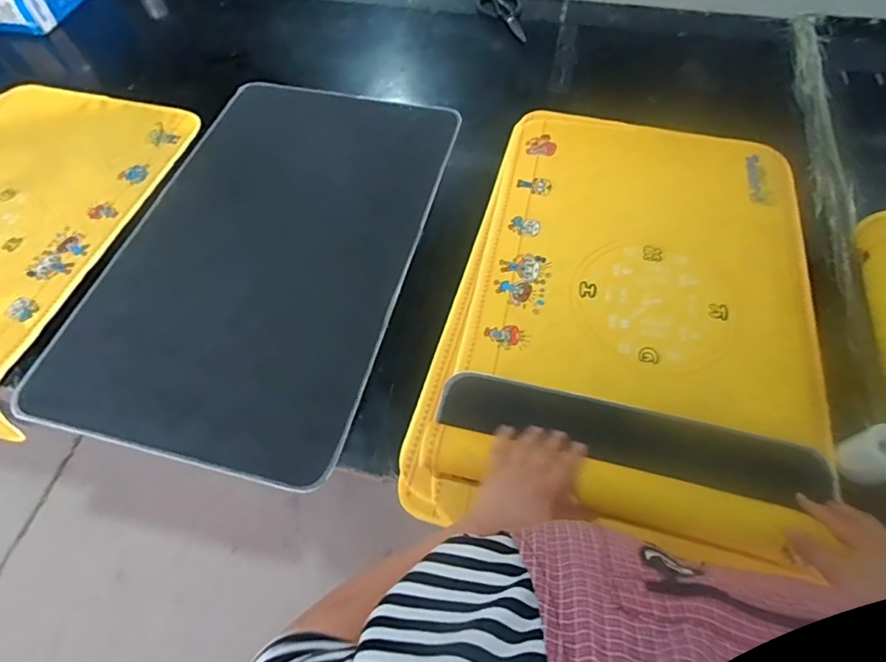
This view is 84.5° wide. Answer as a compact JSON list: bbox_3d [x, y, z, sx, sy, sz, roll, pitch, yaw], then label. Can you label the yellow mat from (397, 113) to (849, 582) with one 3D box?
[{"bbox_3d":[0.308,-0.065,0.754,0.547,0.074,0.765,12,60,10],"label":"yellow mat"}]

